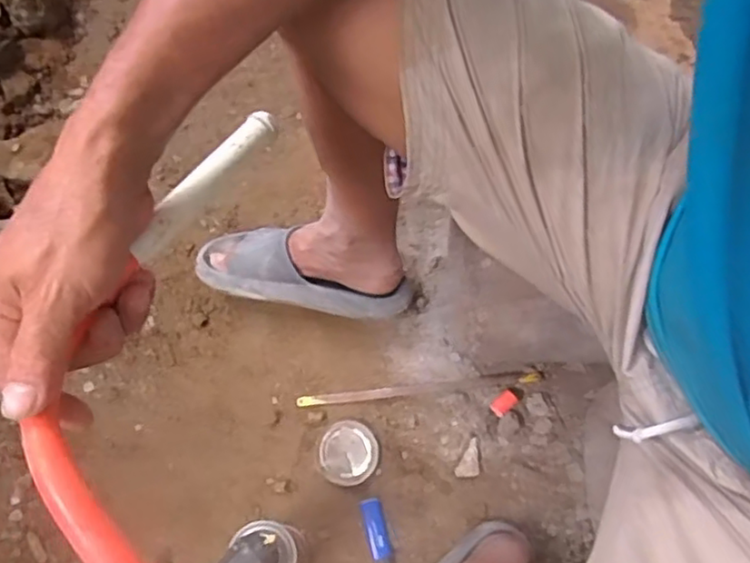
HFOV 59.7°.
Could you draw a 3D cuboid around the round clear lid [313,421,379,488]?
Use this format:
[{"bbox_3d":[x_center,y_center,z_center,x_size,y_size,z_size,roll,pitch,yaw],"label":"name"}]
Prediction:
[{"bbox_3d":[-0.033,0.206,0.788,0.073,0.011,0.073,-20,74,-6],"label":"round clear lid"}]

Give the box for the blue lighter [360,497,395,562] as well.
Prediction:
[{"bbox_3d":[0.002,0.291,0.758,0.024,0.011,0.075,-14,74,-5],"label":"blue lighter"}]

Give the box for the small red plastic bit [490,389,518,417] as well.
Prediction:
[{"bbox_3d":[0.156,0.146,0.789,0.034,0.010,0.020,-39,77,-11],"label":"small red plastic bit"}]

